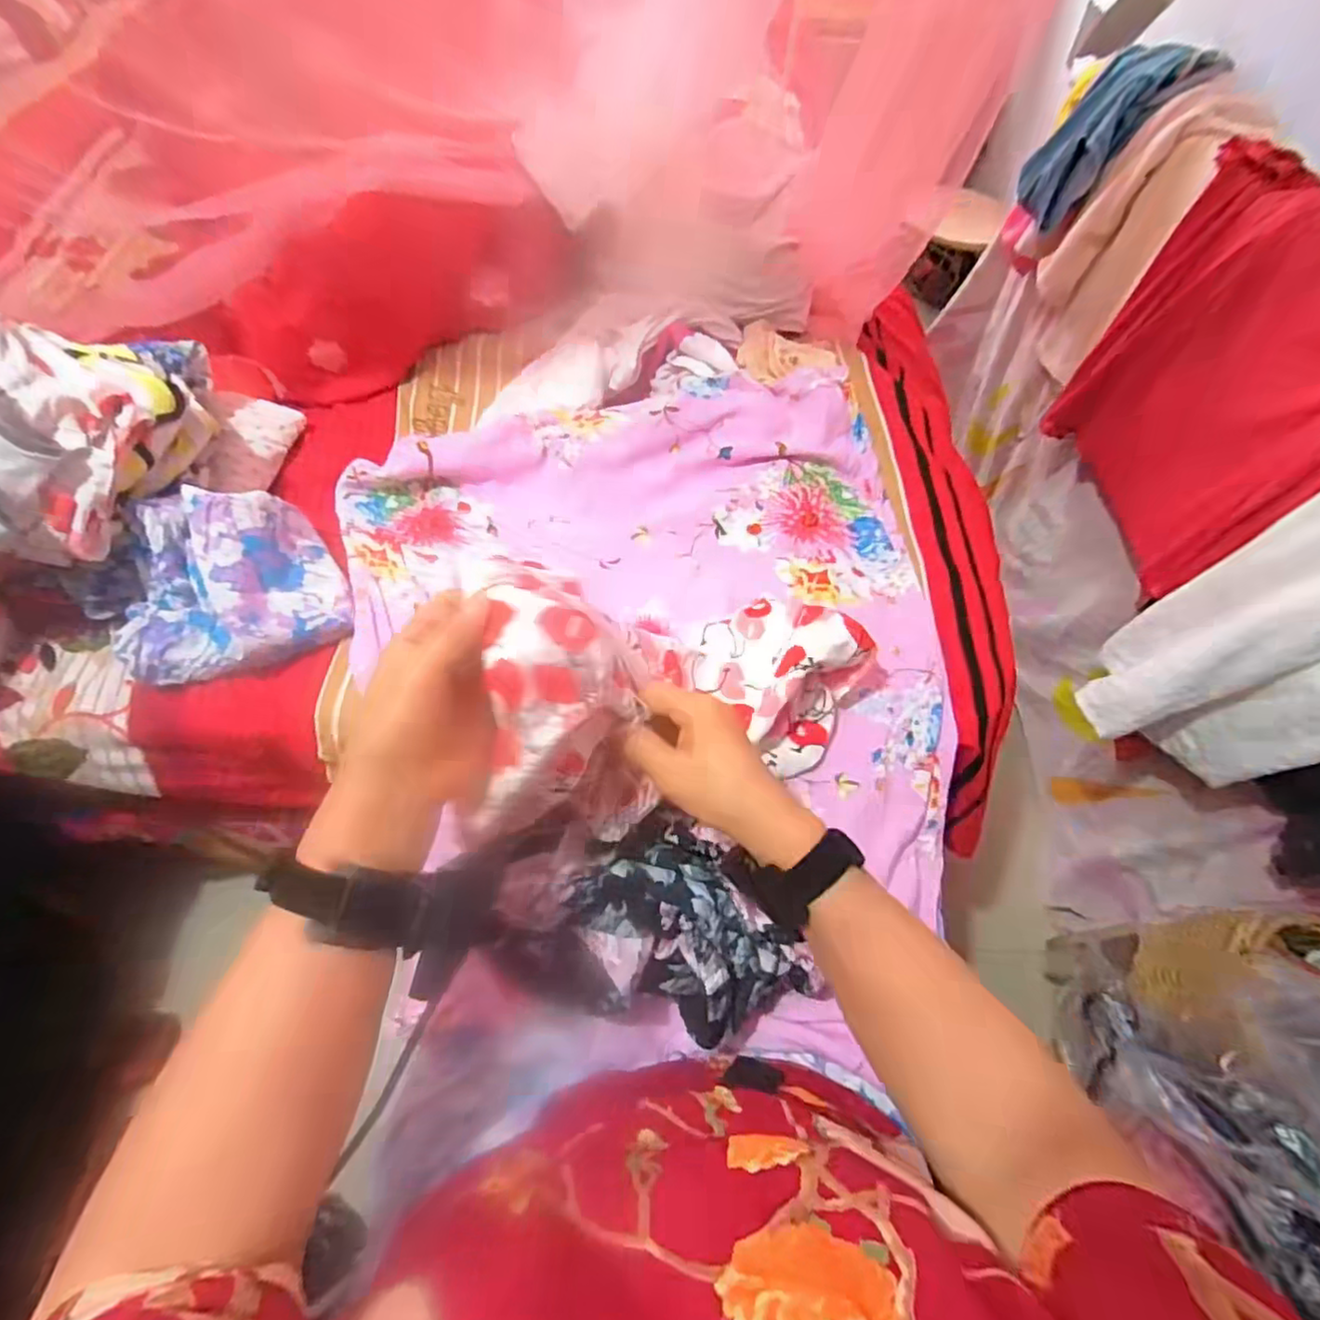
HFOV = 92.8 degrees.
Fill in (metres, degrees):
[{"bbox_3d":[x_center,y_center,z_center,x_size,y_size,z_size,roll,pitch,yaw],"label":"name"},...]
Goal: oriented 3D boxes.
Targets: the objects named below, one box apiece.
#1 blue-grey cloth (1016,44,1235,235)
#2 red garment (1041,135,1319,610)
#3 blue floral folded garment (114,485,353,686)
[{"bbox_3d":[0.617,-0.721,0.863,0.085,0.232,0.128,24,54,-21],"label":"blue-grey cloth"},{"bbox_3d":[0.653,-0.298,0.715,0.124,0.324,0.459,0,56,1],"label":"red garment"},{"bbox_3d":[-0.385,-0.072,0.558,0.170,0.100,0.139,-18,58,-11],"label":"blue floral folded garment"}]

